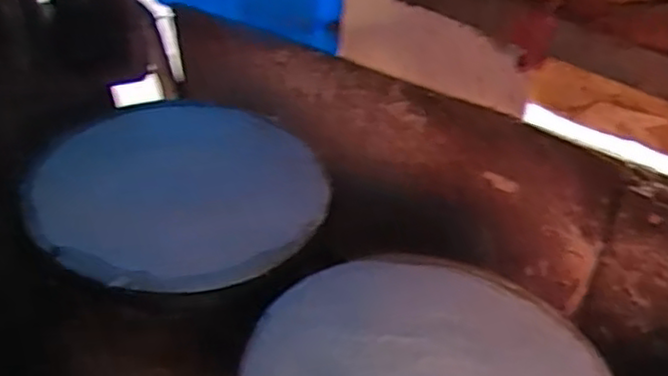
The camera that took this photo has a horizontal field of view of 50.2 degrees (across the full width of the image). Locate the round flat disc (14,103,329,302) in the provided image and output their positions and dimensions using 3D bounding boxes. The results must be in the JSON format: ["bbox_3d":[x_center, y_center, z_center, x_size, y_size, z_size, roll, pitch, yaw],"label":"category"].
[{"bbox_3d":[-0.188,-0.010,0.894,0.331,0.017,0.343,4,39,-3],"label":"round flat disc"}]

